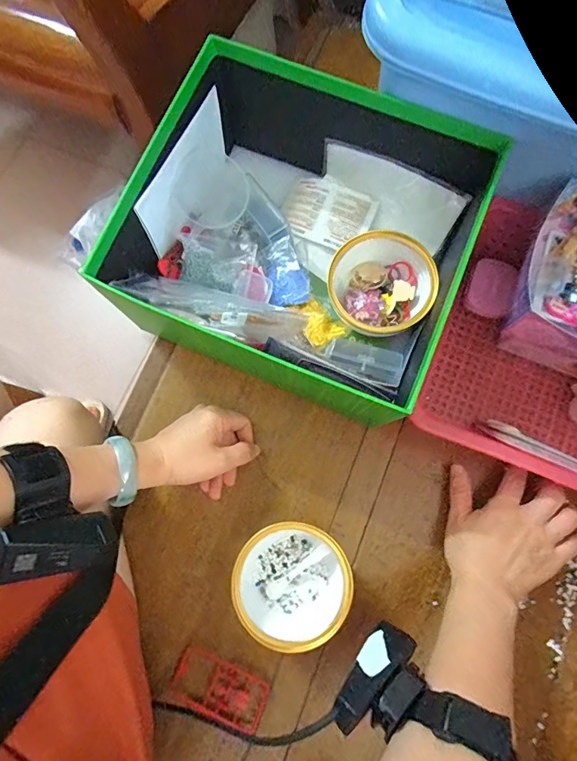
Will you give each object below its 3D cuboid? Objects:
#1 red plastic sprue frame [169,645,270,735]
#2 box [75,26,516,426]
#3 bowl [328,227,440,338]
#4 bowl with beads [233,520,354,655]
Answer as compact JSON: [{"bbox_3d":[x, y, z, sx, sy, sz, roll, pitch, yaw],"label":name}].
[{"bbox_3d":[-0.062,0.280,0.382,0.084,0.010,0.041,22,79,5],"label":"red plastic sprue frame"},{"bbox_3d":[0.012,-0.136,0.406,0.273,0.135,0.262,21,79,5],"label":"box"},{"bbox_3d":[0.088,-0.090,0.403,0.094,0.048,0.099,-1,77,4],"label":"bowl"},{"bbox_3d":[0.003,0.179,0.380,0.097,0.056,0.099,0,78,0],"label":"bowl with beads"}]

